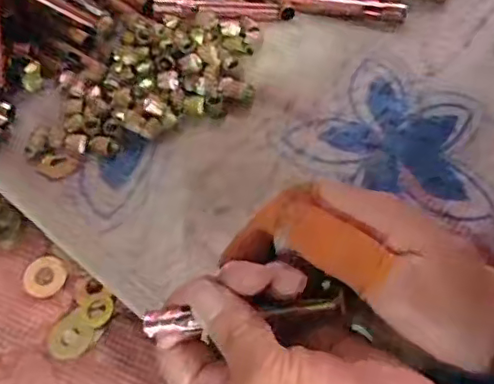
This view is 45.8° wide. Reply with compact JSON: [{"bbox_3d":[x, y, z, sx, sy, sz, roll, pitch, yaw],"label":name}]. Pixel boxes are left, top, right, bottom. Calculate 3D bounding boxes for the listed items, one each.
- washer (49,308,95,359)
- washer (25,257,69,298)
[{"bbox_3d":[-0.094,0.076,0.310,0.023,0.004,0.024,-5,54,7],"label":"washer"},{"bbox_3d":[-0.115,0.049,0.333,0.025,0.005,0.023,17,63,16],"label":"washer"}]

